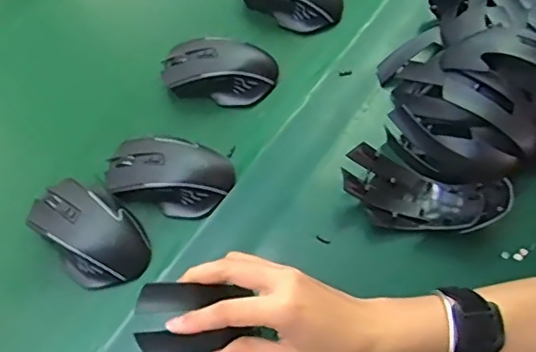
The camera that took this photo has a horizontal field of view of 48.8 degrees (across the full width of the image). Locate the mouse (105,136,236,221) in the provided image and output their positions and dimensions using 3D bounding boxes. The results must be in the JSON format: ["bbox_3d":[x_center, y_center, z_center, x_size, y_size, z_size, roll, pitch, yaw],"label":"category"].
[{"bbox_3d":[-0.092,-0.004,0.556,0.114,0.037,0.072,12,63,9],"label":"mouse"}]

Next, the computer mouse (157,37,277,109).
[{"bbox_3d":[-0.050,-0.110,0.614,0.118,0.040,0.062,7,62,6],"label":"computer mouse"}]

